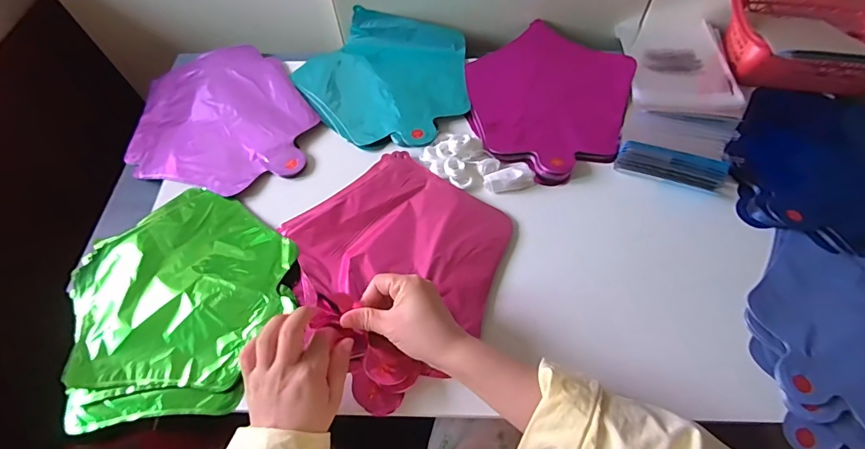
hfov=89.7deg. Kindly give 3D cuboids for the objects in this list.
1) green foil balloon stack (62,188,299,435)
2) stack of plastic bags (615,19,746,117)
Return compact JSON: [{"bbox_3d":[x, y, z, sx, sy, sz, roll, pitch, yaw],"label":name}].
[{"bbox_3d":[-0.269,0.074,0.461,0.244,0.025,0.240,-9,61,-2],"label":"green foil balloon stack"},{"bbox_3d":[0.336,-0.224,0.604,0.132,0.028,0.216,4,52,9],"label":"stack of plastic bags"}]

